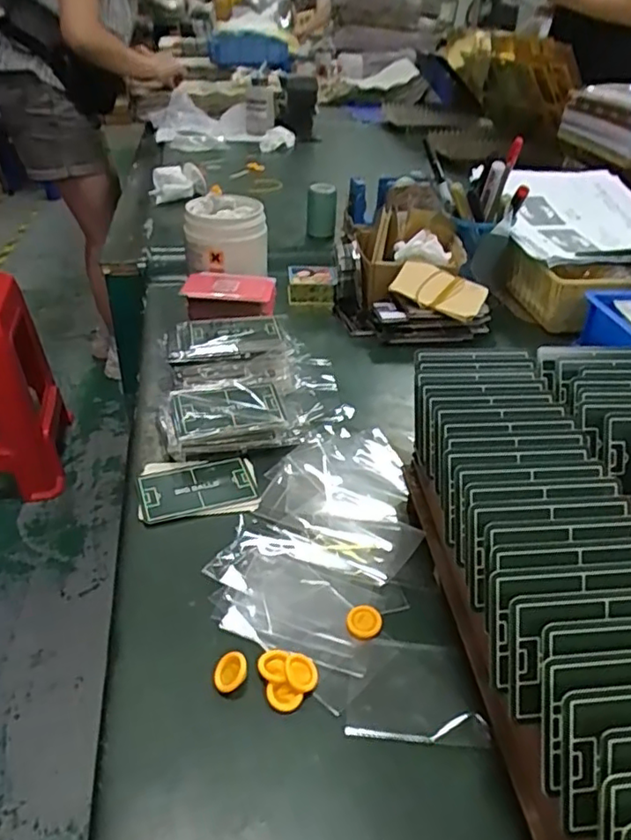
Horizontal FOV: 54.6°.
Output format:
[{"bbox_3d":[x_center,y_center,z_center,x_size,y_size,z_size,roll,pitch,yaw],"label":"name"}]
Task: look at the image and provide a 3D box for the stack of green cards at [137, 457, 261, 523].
[{"bbox_3d":[-0.088,0.051,0.463,0.086,0.007,0.060,-4,36,-9],"label":"stack of green cards"}]

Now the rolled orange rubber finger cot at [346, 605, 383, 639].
[{"bbox_3d":[0.029,0.120,0.364,0.021,0.006,0.021,1,35,-1],"label":"rolled orange rubber finger cot"}]

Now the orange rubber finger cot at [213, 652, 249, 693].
[{"bbox_3d":[-0.046,0.136,0.331,0.018,0.013,0.017,1,35,-1],"label":"orange rubber finger cot"}]

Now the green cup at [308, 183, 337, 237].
[{"bbox_3d":[0.009,-0.293,0.861,0.039,0.073,0.034,3,35,1],"label":"green cup"}]

